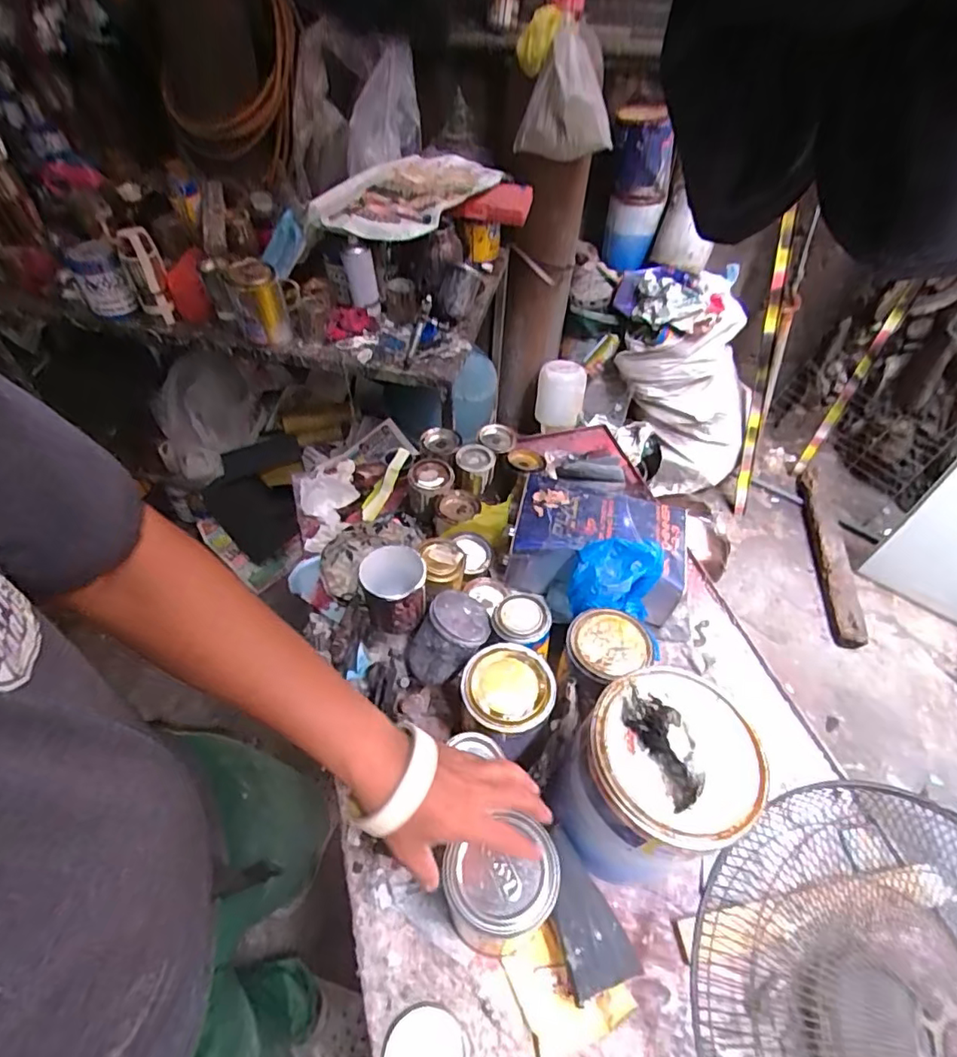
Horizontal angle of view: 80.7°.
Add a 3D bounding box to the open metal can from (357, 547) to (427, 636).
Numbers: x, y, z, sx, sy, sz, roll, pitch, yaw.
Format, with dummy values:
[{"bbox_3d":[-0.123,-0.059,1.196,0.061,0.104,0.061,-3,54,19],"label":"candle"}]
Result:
[{"bbox_3d":[-0.102,0.077,0.700,0.073,0.101,0.071,0,49,0],"label":"open metal can"}]

